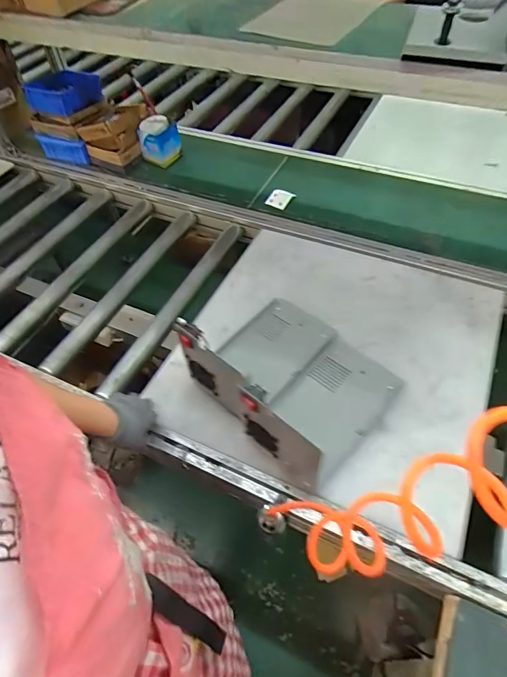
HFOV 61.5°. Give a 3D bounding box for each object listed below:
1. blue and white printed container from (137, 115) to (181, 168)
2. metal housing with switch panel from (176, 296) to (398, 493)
[{"bbox_3d":[-0.277,-0.590,1.270,0.113,0.119,0.105,10,53,11],"label":"blue and white printed container"},{"bbox_3d":[0.071,0.034,0.749,0.284,0.163,0.327,-38,59,-24],"label":"metal housing with switch panel"}]

